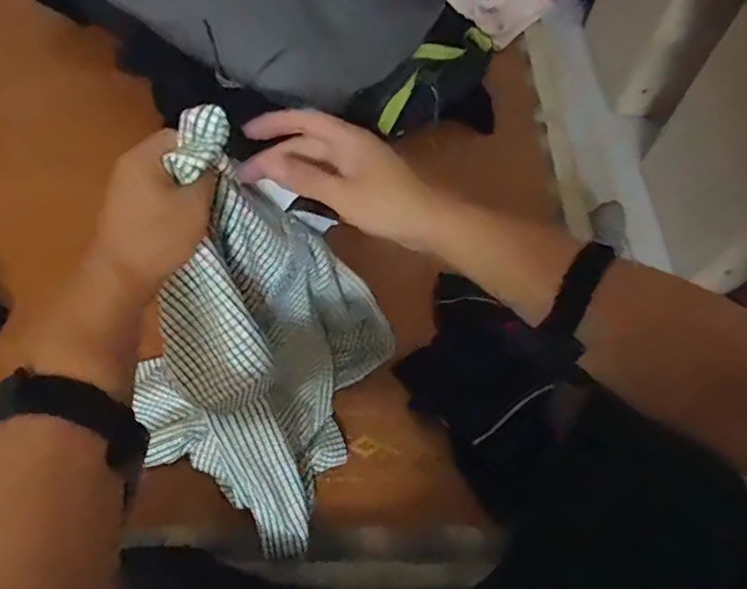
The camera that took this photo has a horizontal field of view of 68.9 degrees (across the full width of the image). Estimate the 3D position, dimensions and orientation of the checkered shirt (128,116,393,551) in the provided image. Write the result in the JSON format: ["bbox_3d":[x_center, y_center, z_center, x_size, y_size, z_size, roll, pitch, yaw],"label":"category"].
[{"bbox_3d":[-0.094,0.045,0.522,0.193,0.385,0.272,29,62,14],"label":"checkered shirt"}]

